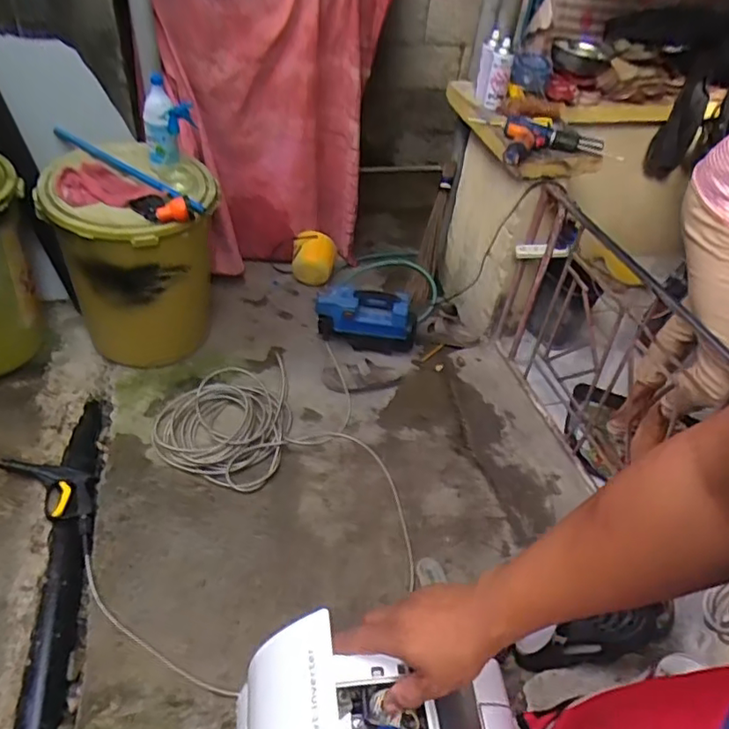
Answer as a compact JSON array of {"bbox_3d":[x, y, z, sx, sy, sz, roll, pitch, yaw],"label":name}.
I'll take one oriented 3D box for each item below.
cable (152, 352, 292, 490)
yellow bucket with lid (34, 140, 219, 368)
[{"bbox_3d":[-0.392,0.134,1.739,0.369,0.048,0.483,12,44,5],"label":"cable"},{"bbox_3d":[-0.647,-0.306,1.760,0.430,0.576,0.453,-9,46,-15],"label":"yellow bucket with lid"}]

